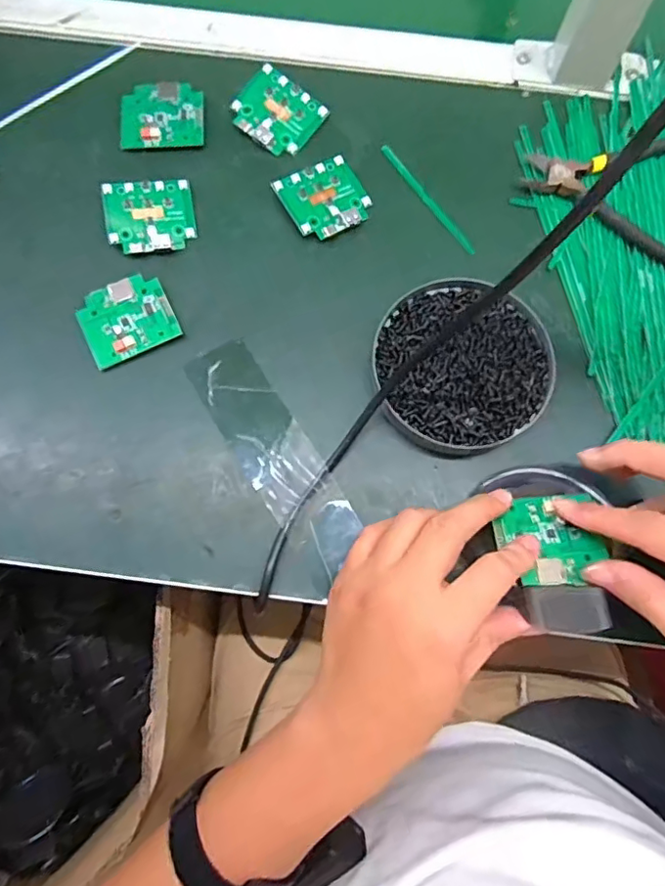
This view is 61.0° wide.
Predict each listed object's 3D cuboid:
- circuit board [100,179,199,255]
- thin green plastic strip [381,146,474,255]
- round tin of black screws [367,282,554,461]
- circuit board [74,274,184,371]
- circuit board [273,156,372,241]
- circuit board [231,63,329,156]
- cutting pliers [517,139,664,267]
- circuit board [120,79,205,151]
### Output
[{"bbox_3d":[-0.128,-0.159,0.397,0.060,0.004,0.053,-9,82,-13],"label":"circuit board"},{"bbox_3d":[0.068,-0.176,0.406,0.007,0.008,0.106,-33,79,-9],"label":"thin green plastic strip"},{"bbox_3d":[0.084,-0.052,0.368,0.111,0.021,0.114,0,76,-1],"label":"round tin of black screws"},{"bbox_3d":[-0.138,-0.083,0.378,0.059,0.010,0.051,-26,78,-7],"label":"circuit board"},{"bbox_3d":[-0.004,-0.175,0.402,0.059,0.004,0.054,-32,83,-16],"label":"circuit board"},{"bbox_3d":[-0.041,-0.245,0.418,0.061,0.005,0.055,36,84,-1],"label":"circuit board"},{"bbox_3d":[0.211,-0.187,0.407,0.141,0.017,0.118,15,76,3],"label":"cutting pliers"},{"bbox_3d":[-0.126,-0.243,0.420,0.061,0.012,0.055,-2,76,-1],"label":"circuit board"}]

